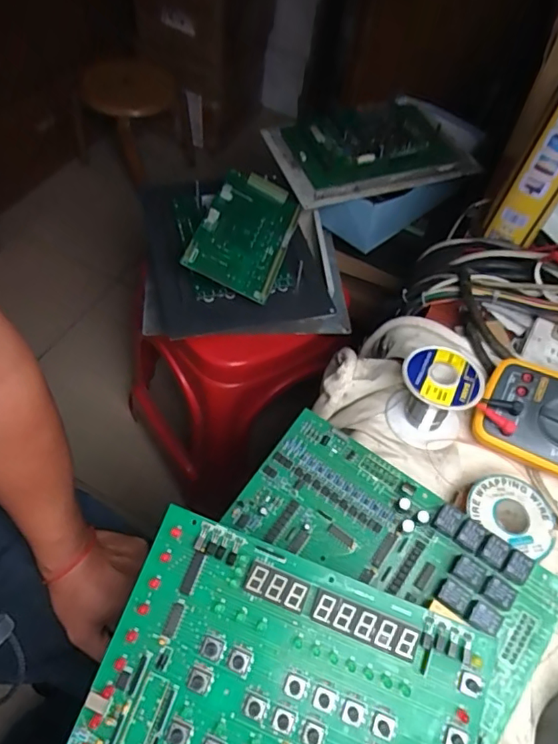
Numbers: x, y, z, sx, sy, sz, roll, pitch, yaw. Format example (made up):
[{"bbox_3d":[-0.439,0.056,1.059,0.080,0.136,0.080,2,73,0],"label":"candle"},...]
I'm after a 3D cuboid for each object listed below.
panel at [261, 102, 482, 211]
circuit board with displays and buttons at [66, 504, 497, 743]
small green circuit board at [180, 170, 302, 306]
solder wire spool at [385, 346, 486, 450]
[{"bbox_3d":[0.144,-0.372,0.867,0.300,0.048,0.214,-13,54,-7],"label":"panel"},{"bbox_3d":[0.000,0.194,0.305,0.213,0.009,0.158,20,75,10],"label":"circuit board with displays and buttons"},{"bbox_3d":[-0.045,-0.194,0.719,0.118,0.014,0.202,24,62,-8],"label":"small green circuit board"},{"bbox_3d":[0.131,0.020,0.446,0.064,0.064,0.062,3,56,-5],"label":"solder wire spool"}]

